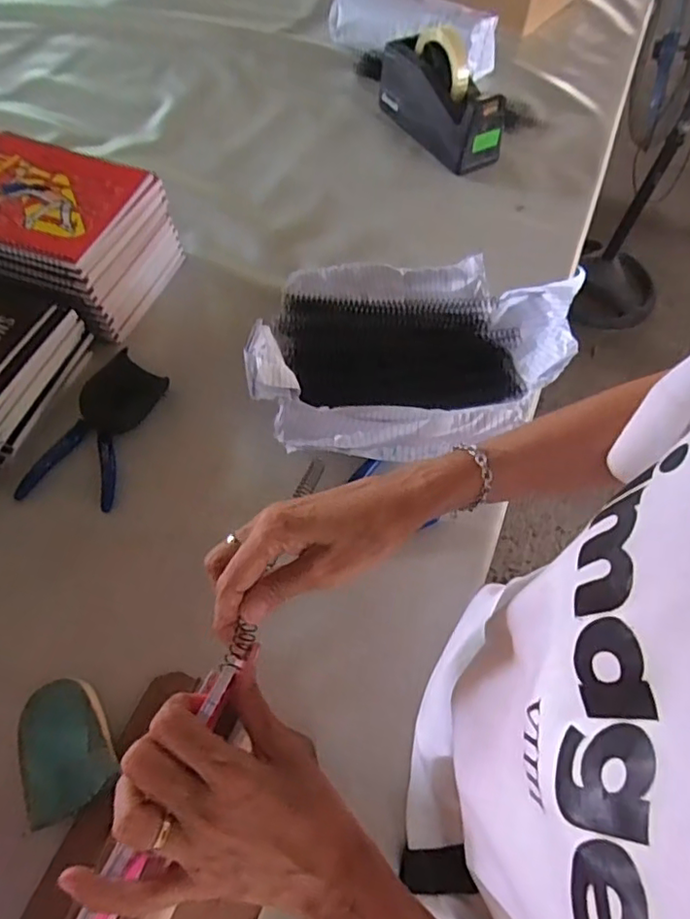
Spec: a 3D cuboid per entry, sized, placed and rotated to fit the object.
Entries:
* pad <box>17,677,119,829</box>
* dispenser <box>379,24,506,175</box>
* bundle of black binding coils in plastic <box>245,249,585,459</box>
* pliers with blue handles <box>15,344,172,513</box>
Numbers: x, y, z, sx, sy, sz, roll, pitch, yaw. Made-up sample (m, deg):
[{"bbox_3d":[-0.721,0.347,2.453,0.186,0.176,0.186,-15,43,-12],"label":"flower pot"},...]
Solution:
[{"bbox_3d":[-0.200,0.207,0.423,0.061,0.023,0.086,-21,64,-15],"label":"pad"},{"bbox_3d":[0.135,-0.518,0.826,0.069,0.120,0.215,-29,66,-19],"label":"dispenser"},{"bbox_3d":[0.067,-0.119,0.604,0.310,0.071,0.262,1,60,-4],"label":"bundle of black binding coils in plastic"},{"bbox_3d":[-0.236,-0.033,0.557,0.087,0.018,0.158,15,60,4],"label":"pliers with blue handles"}]

